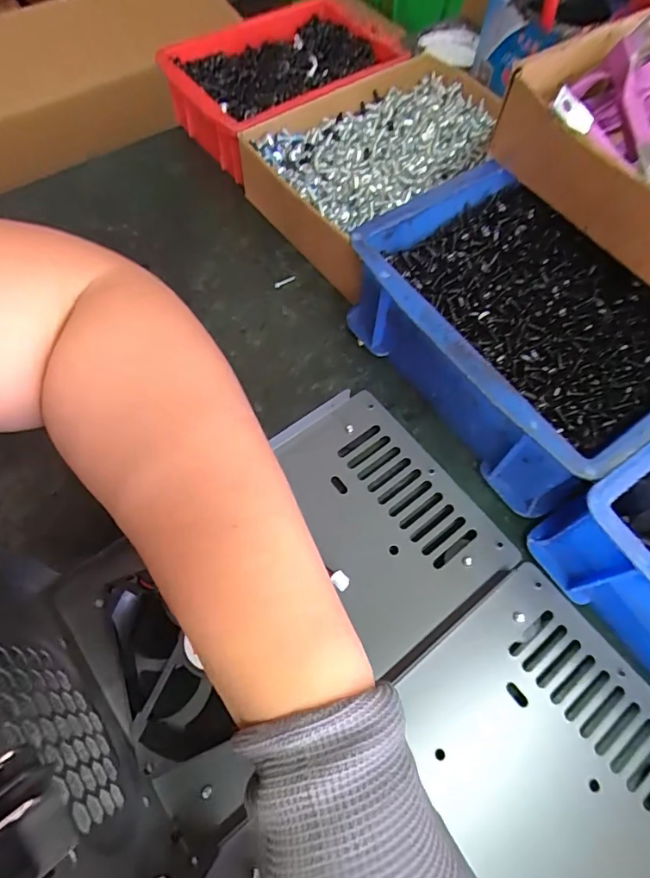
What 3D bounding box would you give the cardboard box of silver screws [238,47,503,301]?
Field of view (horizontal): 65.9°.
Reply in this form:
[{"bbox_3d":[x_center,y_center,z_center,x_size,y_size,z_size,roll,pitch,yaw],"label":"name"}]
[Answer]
[{"bbox_3d":[0.058,-0.230,0.433,0.229,0.060,0.156,-35,70,-20],"label":"cardboard box of silver screws"}]

